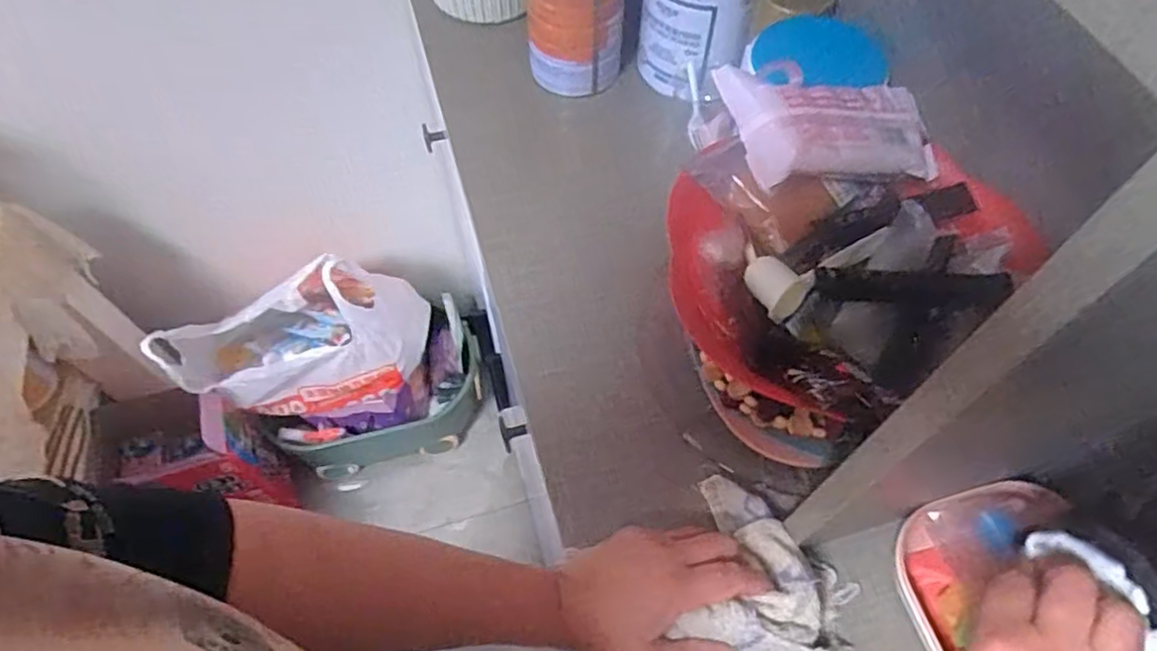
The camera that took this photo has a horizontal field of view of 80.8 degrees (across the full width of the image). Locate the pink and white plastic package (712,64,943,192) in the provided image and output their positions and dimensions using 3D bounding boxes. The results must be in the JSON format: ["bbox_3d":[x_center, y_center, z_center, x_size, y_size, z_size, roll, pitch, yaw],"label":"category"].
[{"bbox_3d":[0.174,-0.133,0.458,0.153,0.035,0.080,-3,58,-20],"label":"pink and white plastic package"}]

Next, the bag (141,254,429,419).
[{"bbox_3d":[-0.469,0.002,1.189,0.376,0.292,0.229,-14,60,-8],"label":"bag"}]

